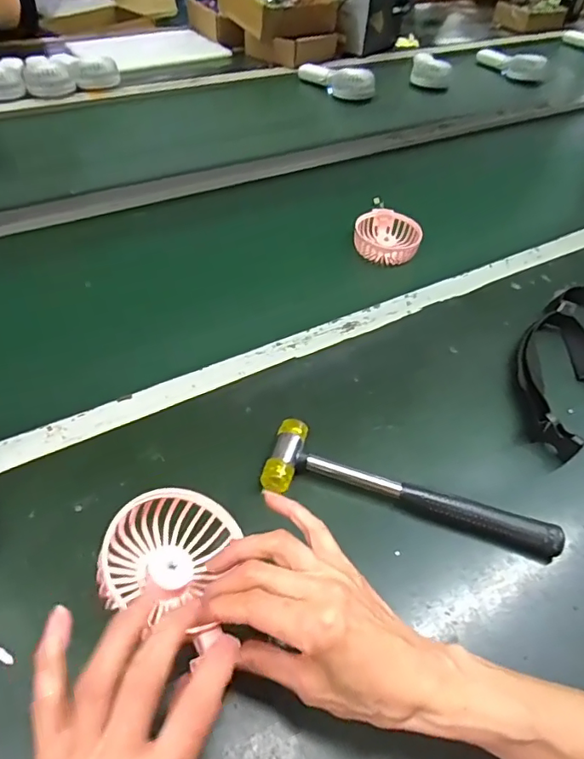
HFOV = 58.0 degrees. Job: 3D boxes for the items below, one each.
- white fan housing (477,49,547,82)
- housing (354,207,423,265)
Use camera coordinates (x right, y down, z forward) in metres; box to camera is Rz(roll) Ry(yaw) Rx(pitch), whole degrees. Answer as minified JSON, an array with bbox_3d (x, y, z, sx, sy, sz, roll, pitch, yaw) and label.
[{"bbox_3d":[0.537,-0.780,1.298,0.164,0.052,0.030,28,51,17],"label":"white fan housing"},{"bbox_3d":[0.131,-0.195,0.720,0.086,0.033,0.091,20,49,11],"label":"housing"}]

